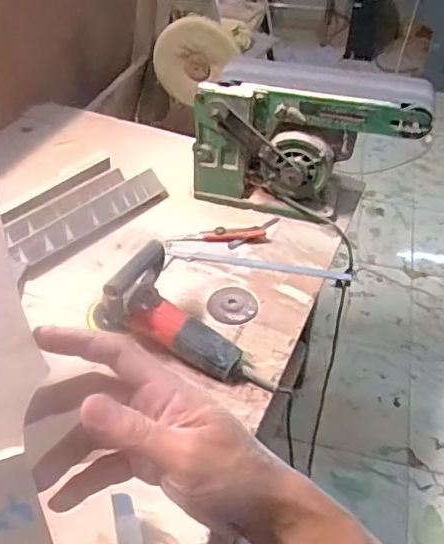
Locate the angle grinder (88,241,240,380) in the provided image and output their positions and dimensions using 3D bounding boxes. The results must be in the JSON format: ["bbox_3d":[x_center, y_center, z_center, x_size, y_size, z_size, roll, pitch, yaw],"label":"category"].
[{"bbox_3d":[-0.076,0.095,0.940,0.233,0.166,0.115,37,50,5],"label":"angle grinder"}]

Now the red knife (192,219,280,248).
[{"bbox_3d":[0.037,-0.078,1.176,0.173,0.022,0.052,-10,45,-13],"label":"red knife"}]

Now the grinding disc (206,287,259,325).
[{"bbox_3d":[0.020,0.059,1.042,0.088,0.007,0.082,1,44,-1],"label":"grinding disc"}]

